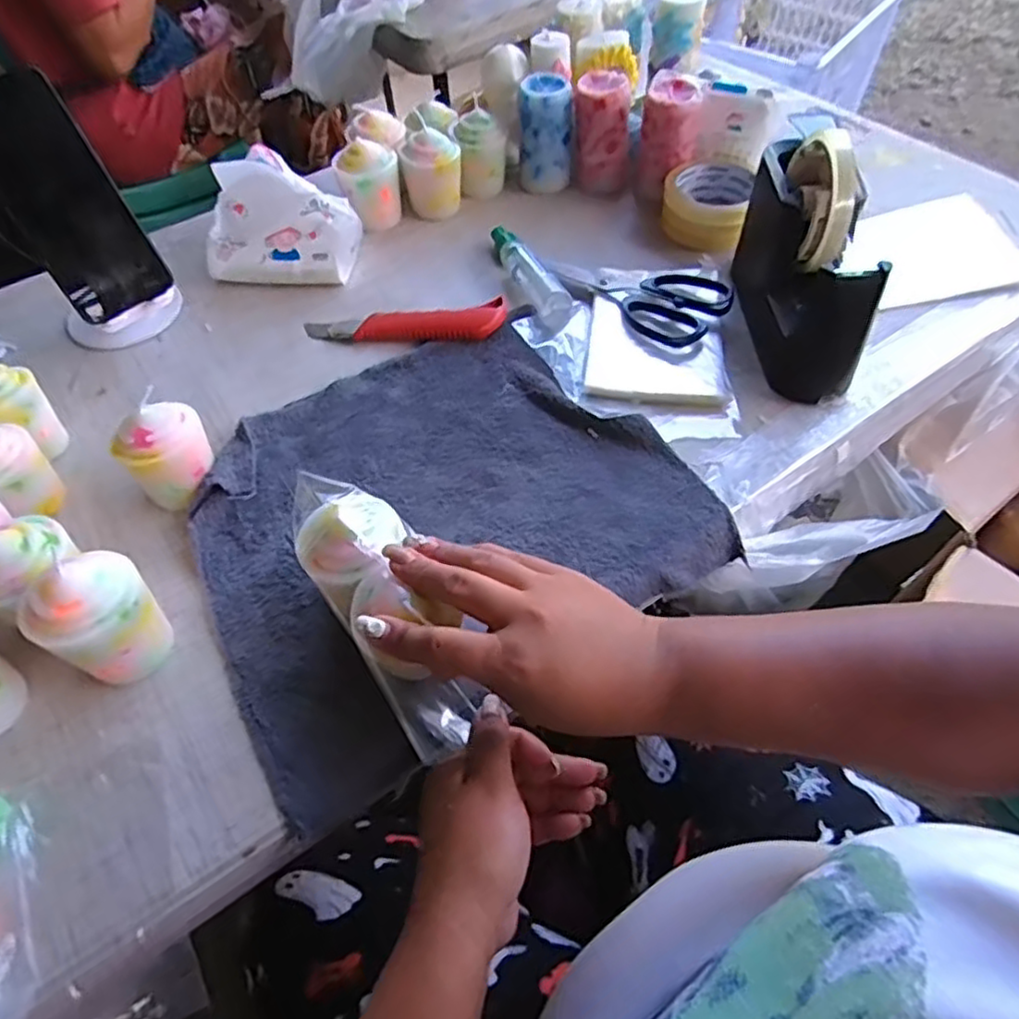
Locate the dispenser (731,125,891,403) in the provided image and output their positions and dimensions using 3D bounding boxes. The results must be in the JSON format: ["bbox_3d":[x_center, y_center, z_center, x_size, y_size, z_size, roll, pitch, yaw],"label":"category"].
[{"bbox_3d":[0.212,-0.187,0.499,0.048,0.132,0.180,-3,55,1],"label":"dispenser"}]

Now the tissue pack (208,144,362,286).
[{"bbox_3d":[-0.199,-0.262,0.615,0.131,0.083,0.093,-1,55,2],"label":"tissue pack"}]

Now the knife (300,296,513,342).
[{"bbox_3d":[-0.088,-0.156,0.572,0.168,0.022,0.029,1,55,3],"label":"knife"}]

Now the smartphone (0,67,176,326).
[{"bbox_3d":[-0.324,-0.224,0.502,0.013,0.160,0.080,11,46,36],"label":"smartphone"}]

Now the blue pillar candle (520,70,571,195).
[{"bbox_3d":[0.035,-0.366,0.671,0.050,0.094,0.046,-3,55,1],"label":"blue pillar candle"}]

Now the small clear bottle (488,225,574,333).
[{"bbox_3d":[0.017,-0.209,0.603,0.029,0.032,0.140,-20,56,-11],"label":"small clear bottle"}]

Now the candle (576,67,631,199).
[{"bbox_3d":[0.090,-0.366,0.669,0.053,0.094,0.046,1,55,3],"label":"candle"}]

